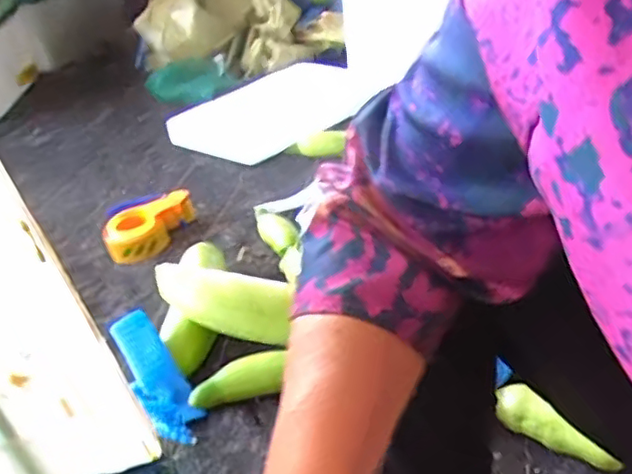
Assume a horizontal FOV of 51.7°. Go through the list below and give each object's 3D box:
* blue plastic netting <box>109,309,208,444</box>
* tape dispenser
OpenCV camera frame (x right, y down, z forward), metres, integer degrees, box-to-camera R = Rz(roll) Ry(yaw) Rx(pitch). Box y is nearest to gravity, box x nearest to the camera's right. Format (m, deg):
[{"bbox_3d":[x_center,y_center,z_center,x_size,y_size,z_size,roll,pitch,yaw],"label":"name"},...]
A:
[{"bbox_3d":[-0.200,0.180,0.821,0.068,0.072,0.186,-24,62,-22],"label":"blue plastic netting"},{"bbox_3d":[-0.289,-0.023,1.160,0.172,0.063,0.080,-29,39,-28],"label":"tape dispenser"}]

